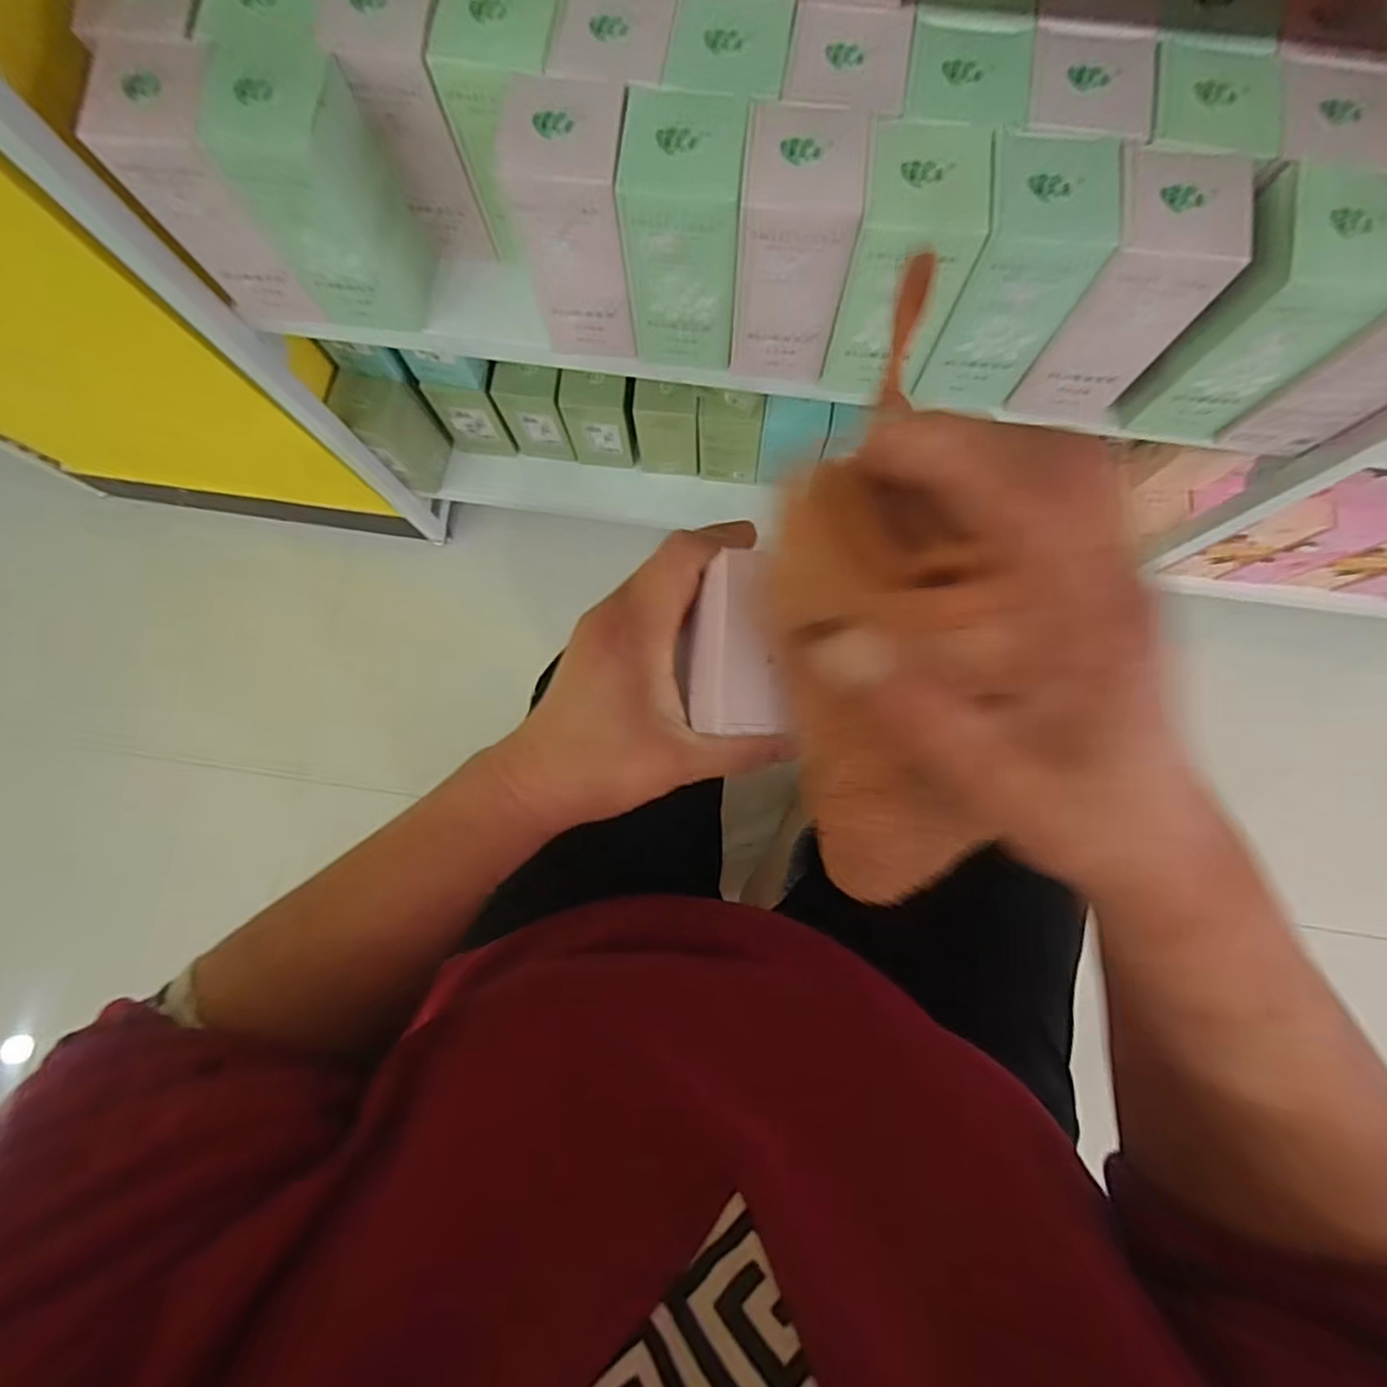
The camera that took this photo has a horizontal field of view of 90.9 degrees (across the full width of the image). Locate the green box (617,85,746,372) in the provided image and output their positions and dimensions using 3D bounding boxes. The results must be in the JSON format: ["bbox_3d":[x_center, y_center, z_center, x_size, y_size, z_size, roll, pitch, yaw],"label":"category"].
[{"bbox_3d":[-0.004,-0.270,0.412,0.063,0.128,0.067,7,83,2],"label":"green box"}]

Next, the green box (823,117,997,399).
[{"bbox_3d":[0.122,-0.251,0.405,0.062,0.127,0.072,8,83,2],"label":"green box"}]

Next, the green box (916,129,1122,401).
[{"bbox_3d":[0.185,-0.241,0.408,0.065,0.132,0.069,13,83,3],"label":"green box"}]

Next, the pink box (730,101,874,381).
[{"bbox_3d":[0.059,-0.260,0.409,0.062,0.131,0.066,7,83,2],"label":"pink box"}]

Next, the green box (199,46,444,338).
[{"bbox_3d":[-0.224,-0.299,0.422,0.069,0.138,0.066,8,83,2],"label":"green box"}]

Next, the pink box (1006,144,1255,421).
[{"bbox_3d":[0.249,-0.230,0.402,0.065,0.130,0.068,13,83,3],"label":"pink box"}]

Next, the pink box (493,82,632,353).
[{"bbox_3d":[-0.067,-0.278,0.412,0.059,0.132,0.066,4,83,2],"label":"pink box"}]

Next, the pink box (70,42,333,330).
[{"bbox_3d":[-0.290,-0.306,0.425,0.065,0.140,0.063,8,83,2],"label":"pink box"}]

